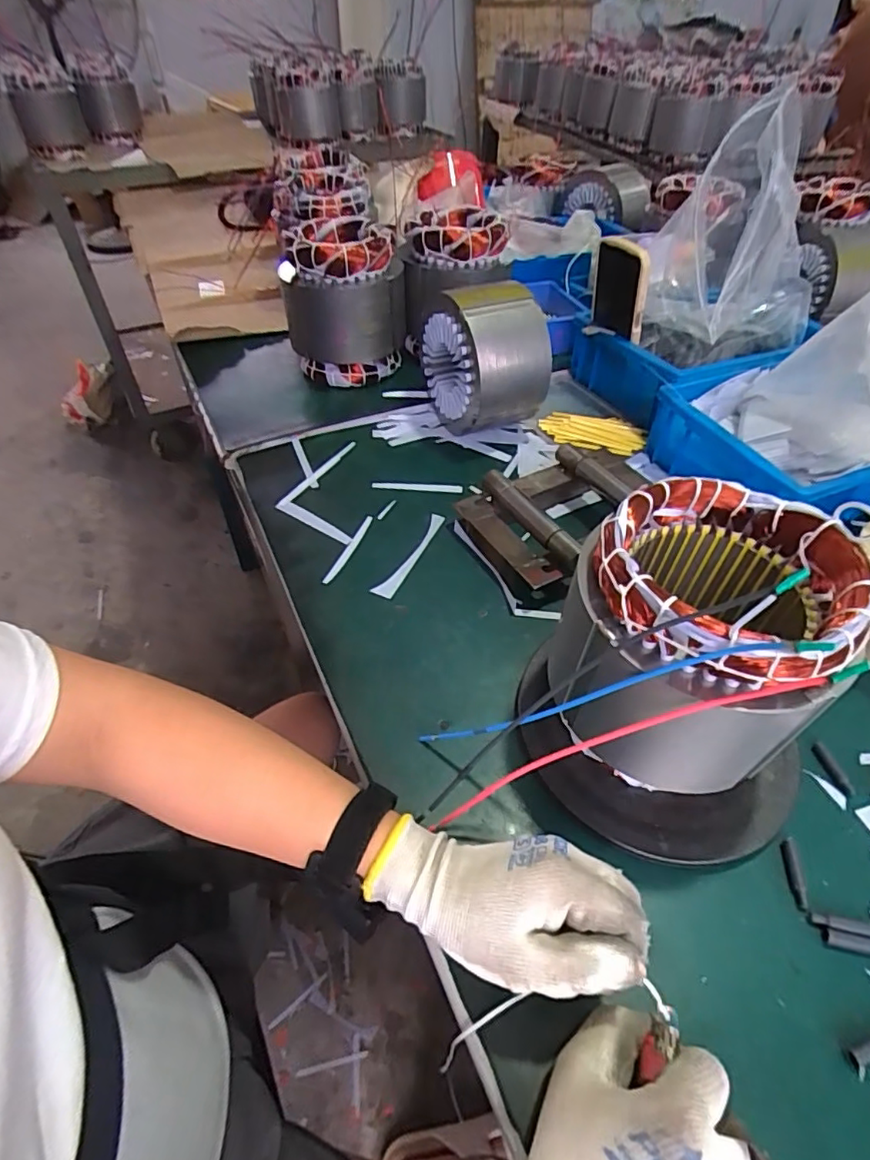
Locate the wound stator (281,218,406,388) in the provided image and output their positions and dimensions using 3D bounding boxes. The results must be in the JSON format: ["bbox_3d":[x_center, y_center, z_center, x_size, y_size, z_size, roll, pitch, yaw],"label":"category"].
[{"bbox_3d":[-0.113,-0.349,0.719,0.142,0.168,0.128,-4,48,-5],"label":"wound stator"}]

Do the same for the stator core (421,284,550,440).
[{"bbox_3d":[0.059,-0.248,0.644,0.103,0.154,0.124,-18,50,-17],"label":"stator core"}]

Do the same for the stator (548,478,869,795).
[{"bbox_3d":[0.158,0.036,0.342,0.138,0.134,0.145,1,47,-1],"label":"stator"}]

